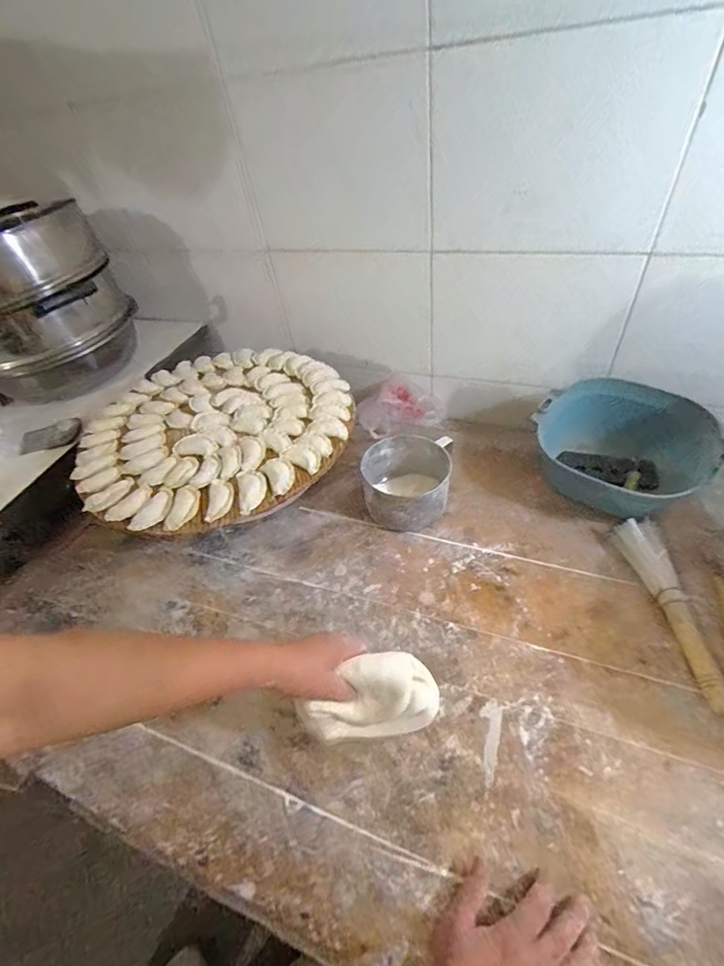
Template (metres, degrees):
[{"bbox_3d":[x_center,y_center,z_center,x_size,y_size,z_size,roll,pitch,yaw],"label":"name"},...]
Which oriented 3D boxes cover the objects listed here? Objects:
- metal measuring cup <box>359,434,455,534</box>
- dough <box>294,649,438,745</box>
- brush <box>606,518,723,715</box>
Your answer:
[{"bbox_3d":[0.076,0.002,0.717,0.140,0.085,0.144,-4,47,4],"label":"metal measuring cup"},{"bbox_3d":[0.010,0.245,0.487,0.152,0.078,0.070,-15,47,-6],"label":"dough"},{"bbox_3d":[0.408,0.159,0.562,0.053,0.038,0.251,-5,47,2],"label":"brush"}]

